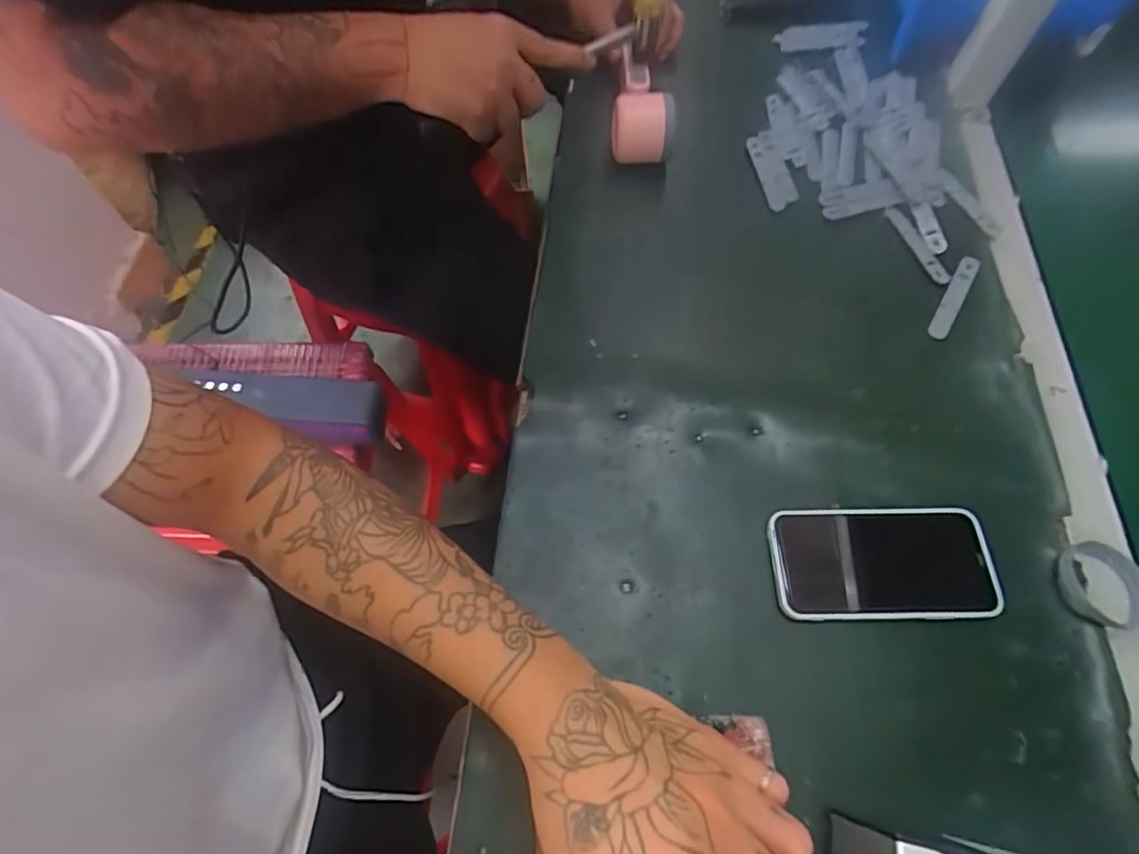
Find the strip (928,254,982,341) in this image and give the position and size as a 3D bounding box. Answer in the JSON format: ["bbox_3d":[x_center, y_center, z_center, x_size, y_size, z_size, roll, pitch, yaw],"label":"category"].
[{"bbox_3d":[0.328,-0.111,0.494,0.017,0.004,0.093,32,73,8],"label":"strip"}]

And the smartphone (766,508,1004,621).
[{"bbox_3d":[0.213,0.092,0.394,0.146,0.005,0.073,0,64,-1],"label":"smartphone"}]

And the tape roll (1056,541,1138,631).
[{"bbox_3d":[0.357,0.104,0.386,0.048,0.015,0.056,10,65,4],"label":"tape roll"}]

